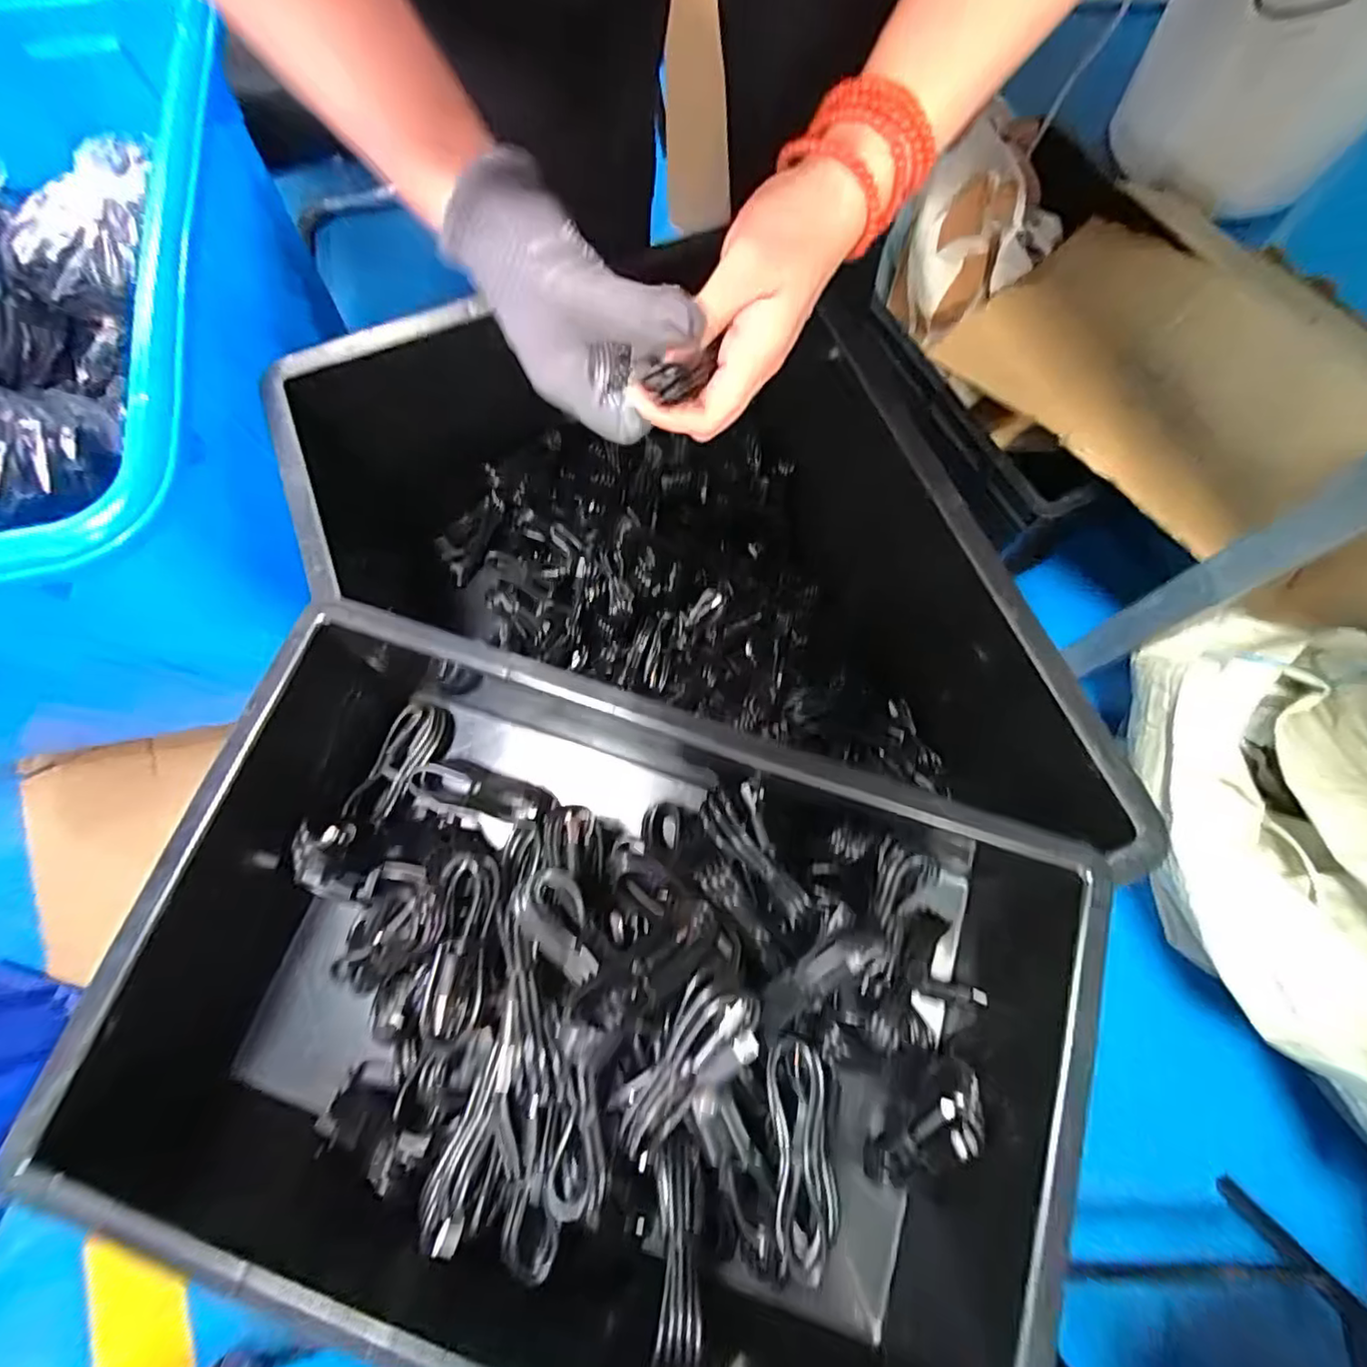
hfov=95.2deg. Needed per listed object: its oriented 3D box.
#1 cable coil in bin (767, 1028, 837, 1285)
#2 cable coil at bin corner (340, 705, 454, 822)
[{"bbox_3d":[0.048,0.190,0.254,0.024,0.018,0.079,1,72,1],"label":"cable coil in bin"},{"bbox_3d":[-0.153,0.043,0.343,0.031,0.016,0.066,16,73,6],"label":"cable coil at bin corner"}]

